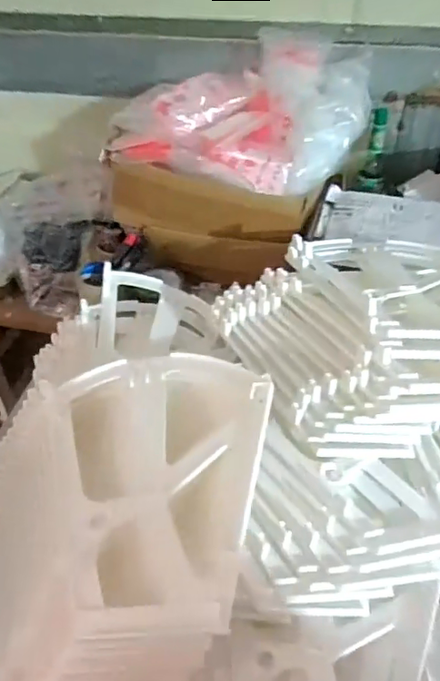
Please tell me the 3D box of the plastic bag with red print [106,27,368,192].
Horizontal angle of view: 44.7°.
[{"bbox_3d":[0.043,-0.375,0.869,0.376,0.154,0.311,9,43,11],"label":"plastic bag with red print"}]

